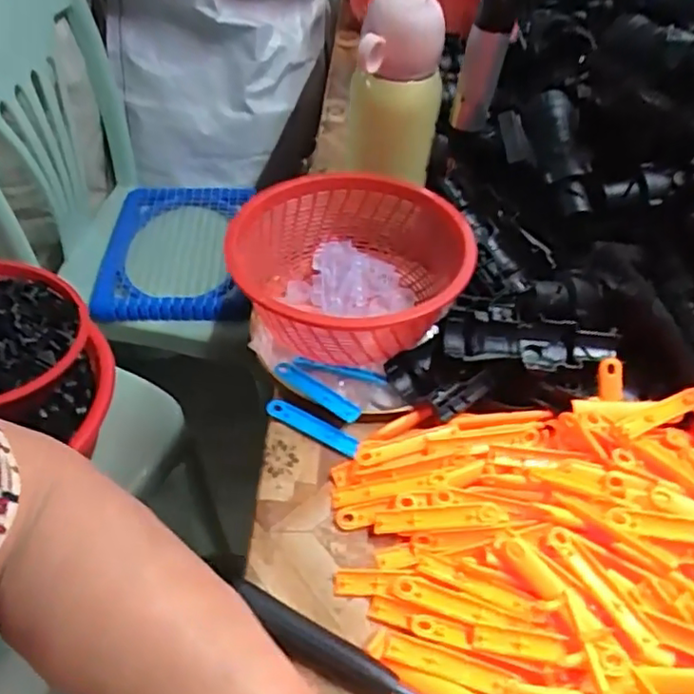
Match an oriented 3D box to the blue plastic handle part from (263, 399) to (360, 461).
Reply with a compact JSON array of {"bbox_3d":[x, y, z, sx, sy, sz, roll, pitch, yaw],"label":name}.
[{"bbox_3d":[-0.025,0.057,0.445,0.073,0.004,0.014,27,70,15],"label":"blue plastic handle part"}]

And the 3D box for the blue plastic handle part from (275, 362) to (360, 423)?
[{"bbox_3d":[-0.022,0.032,0.451,0.073,0.011,0.014,33,50,25],"label":"blue plastic handle part"}]

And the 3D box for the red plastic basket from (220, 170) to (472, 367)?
[{"bbox_3d":[0.002,-0.058,0.487,0.174,0.074,0.170,3,44,-3],"label":"red plastic basket"}]

